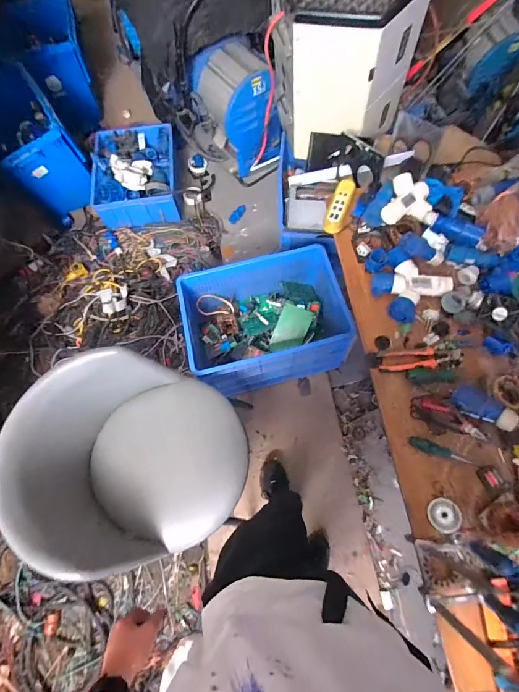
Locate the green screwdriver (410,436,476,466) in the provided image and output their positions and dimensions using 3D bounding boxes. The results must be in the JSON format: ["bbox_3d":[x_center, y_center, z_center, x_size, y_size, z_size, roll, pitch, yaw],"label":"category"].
[{"bbox_3d":[0.405,0.239,0.771,0.141,0.019,0.027,24,72,11],"label":"green screwdriver"}]

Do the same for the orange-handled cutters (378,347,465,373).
[{"bbox_3d":[0.397,0.034,0.852,0.195,0.033,0.052,-5,69,1],"label":"orange-handled cutters"}]

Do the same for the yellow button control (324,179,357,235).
[{"bbox_3d":[0.237,-0.420,1.021,0.068,0.034,0.194,16,70,9],"label":"yellow button control"}]

